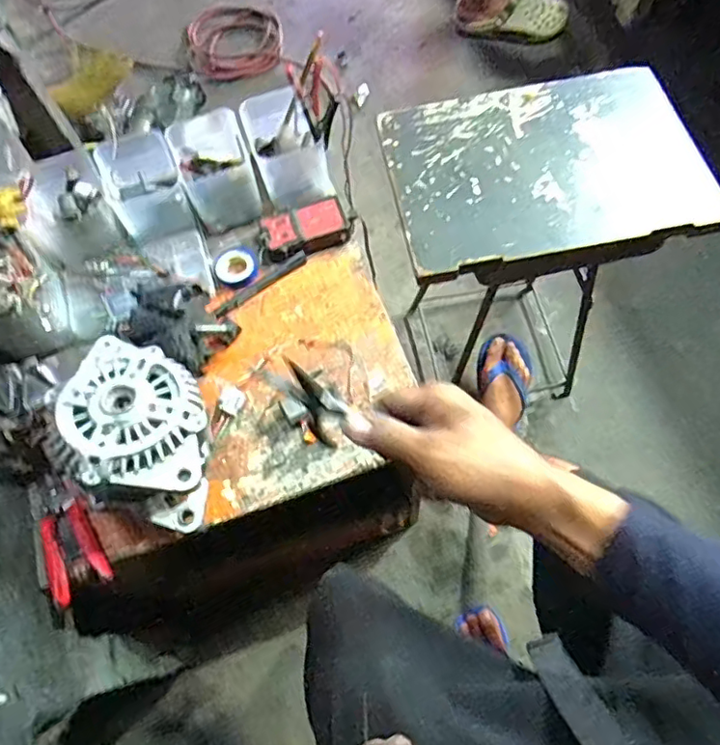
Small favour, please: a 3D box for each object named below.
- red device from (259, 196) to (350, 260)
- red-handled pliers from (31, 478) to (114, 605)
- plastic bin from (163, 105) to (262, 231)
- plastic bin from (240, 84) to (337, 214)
[{"bbox_3d":[-0.068,-0.180,0.731,0.105,0.024,0.063,-24,68,-8],"label":"red device"},{"bbox_3d":[-0.304,0.166,0.608,0.057,0.028,0.136,-31,69,-11],"label":"red-handled pliers"},{"bbox_3d":[-0.182,-0.255,0.747,0.088,0.085,0.107,-22,67,-7],"label":"plastic bin"},{"bbox_3d":[-0.095,-0.286,0.749,0.085,0.080,0.119,-22,67,-7],"label":"plastic bin"}]

